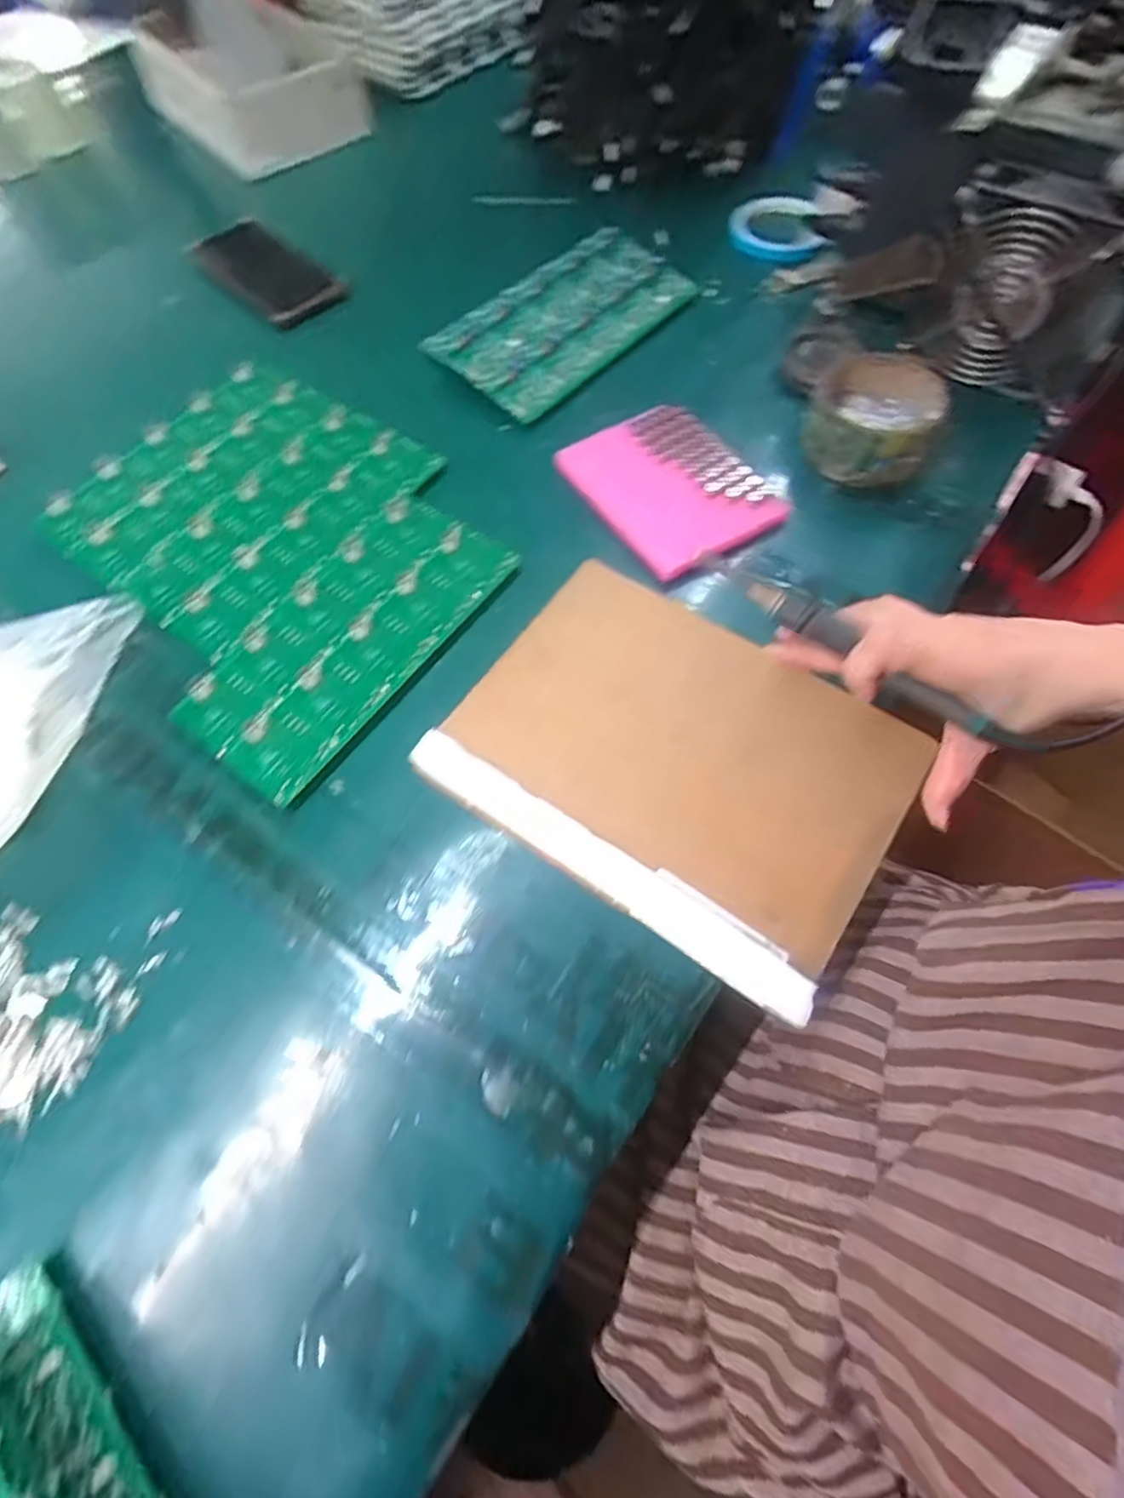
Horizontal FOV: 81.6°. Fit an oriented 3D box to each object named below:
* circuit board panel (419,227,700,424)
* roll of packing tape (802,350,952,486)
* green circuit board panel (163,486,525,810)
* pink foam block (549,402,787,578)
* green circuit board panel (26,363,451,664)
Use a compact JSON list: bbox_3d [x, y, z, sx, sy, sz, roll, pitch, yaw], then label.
[{"bbox_3d":[-0.001,-0.364,0.541,0.210,0.020,0.113,-42,70,-16],"label":"circuit board panel"},{"bbox_3d":[0.227,-0.242,0.478,0.087,0.041,0.086,21,69,11],"label":"roll of packing tape"},{"bbox_3d":[-0.138,-0.079,0.428,0.113,0.008,0.227,33,70,17],"label":"green circuit board panel"},{"bbox_3d":[0.079,-0.194,0.474,0.109,0.012,0.136,-32,67,-12],"label":"pink foam block"},{"bbox_3d":[-0.242,-0.193,0.485,0.207,0.007,0.221,34,71,15],"label":"green circuit board panel"}]

